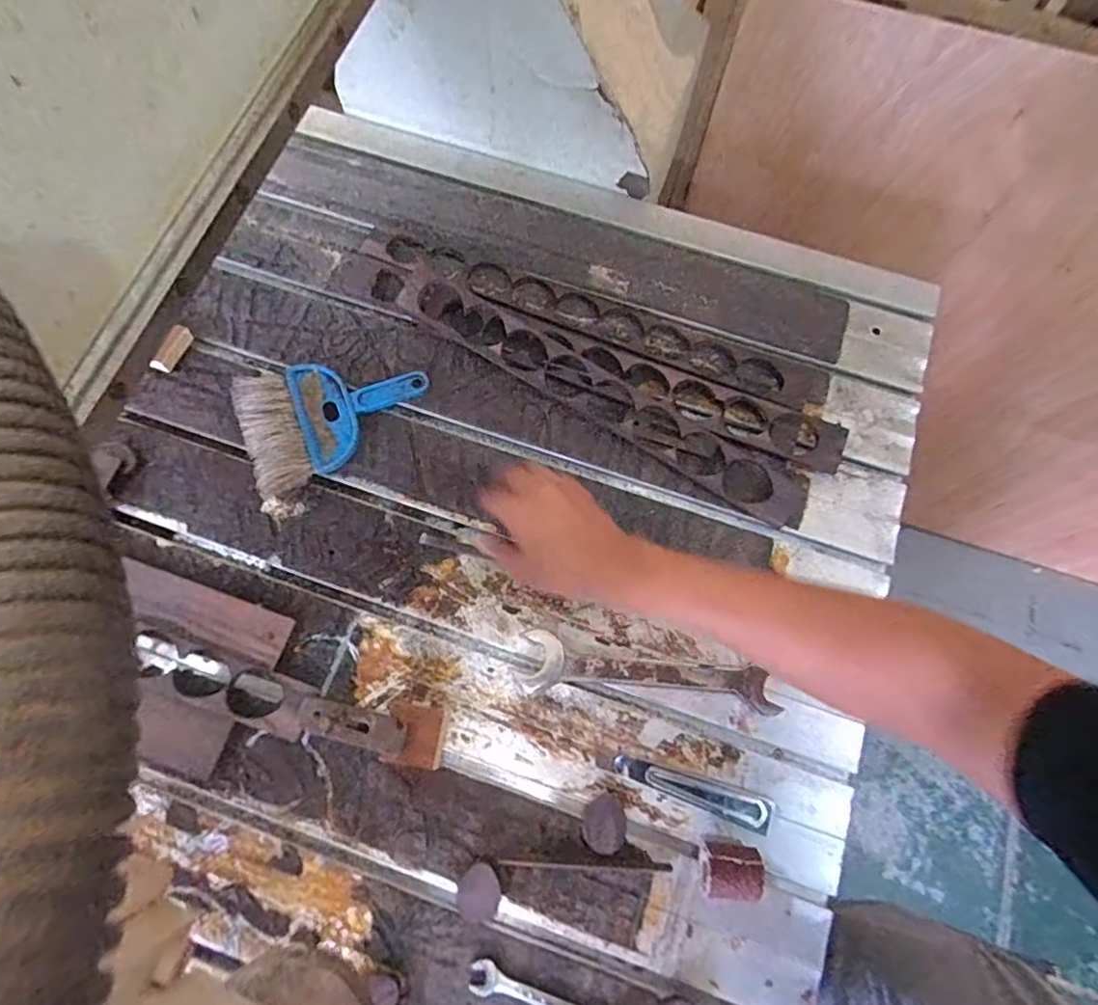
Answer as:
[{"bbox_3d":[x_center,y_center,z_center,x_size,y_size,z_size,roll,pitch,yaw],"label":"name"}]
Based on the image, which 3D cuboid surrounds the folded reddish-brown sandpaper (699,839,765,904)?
[{"bbox_3d":[0.151,0.306,0.483,0.047,0.034,0.035,4,74,0],"label":"folded reddish-brown sandpaper"}]

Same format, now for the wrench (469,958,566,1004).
[{"bbox_3d":[-0.002,0.400,0.460,0.131,0.005,0.024,21,74,5],"label":"wrench"}]

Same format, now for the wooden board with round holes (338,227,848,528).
[{"bbox_3d":[0.044,-0.177,0.622,0.559,0.037,0.165,30,75,8],"label":"wooden board with round holes"}]

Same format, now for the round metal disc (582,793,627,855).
[{"bbox_3d":[0.048,0.276,0.499,0.036,0.005,0.044,-4,74,-2],"label":"round metal disc"}]

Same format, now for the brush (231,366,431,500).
[{"bbox_3d":[-0.220,-0.097,0.597,0.186,0.026,0.130,-22,75,-7],"label":"brush"}]

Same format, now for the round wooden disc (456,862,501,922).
[{"bbox_3d":[-0.058,0.321,0.477,0.036,0.004,0.039,0,74,-1],"label":"round wooden disc"}]

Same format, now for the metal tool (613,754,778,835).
[{"bbox_3d":[0.127,0.252,0.504,0.145,0.020,0.027,18,74,4],"label":"metal tool"}]

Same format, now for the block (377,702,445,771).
[{"bbox_3d":[-0.117,0.204,0.509,0.048,0.022,0.051,6,74,1],"label":"block"}]

